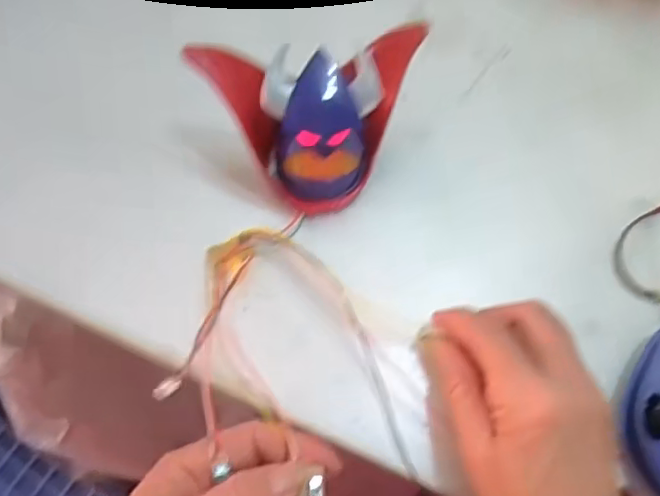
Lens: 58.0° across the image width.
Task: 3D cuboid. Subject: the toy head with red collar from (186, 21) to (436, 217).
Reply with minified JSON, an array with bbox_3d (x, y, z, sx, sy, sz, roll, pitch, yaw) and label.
[{"bbox_3d":[-0.004,-0.073,0.336,0.131,0.078,0.091,-9,69,-6],"label":"toy head with red collar"}]

